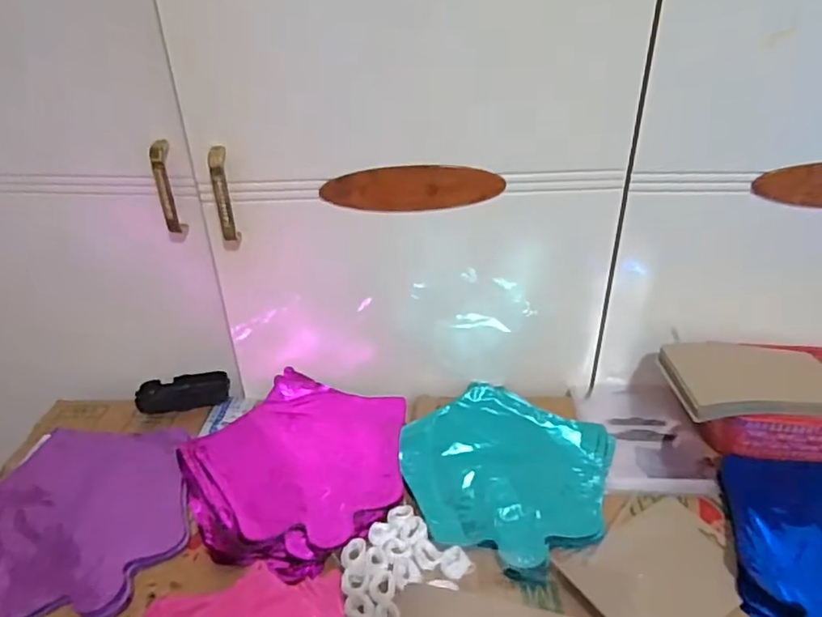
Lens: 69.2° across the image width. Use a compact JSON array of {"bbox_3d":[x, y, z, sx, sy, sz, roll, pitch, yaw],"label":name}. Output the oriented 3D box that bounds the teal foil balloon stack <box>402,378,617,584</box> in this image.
[{"bbox_3d":[0.098,0.169,0.639,0.217,0.012,0.217,19,37,29],"label":"teal foil balloon stack"}]

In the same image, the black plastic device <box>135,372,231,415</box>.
[{"bbox_3d":[-0.290,0.107,0.765,0.107,0.030,0.041,-8,33,-12],"label":"black plastic device"}]

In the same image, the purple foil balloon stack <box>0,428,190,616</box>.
[{"bbox_3d":[-0.336,0.204,0.605,0.230,0.018,0.230,2,32,4],"label":"purple foil balloon stack"}]

